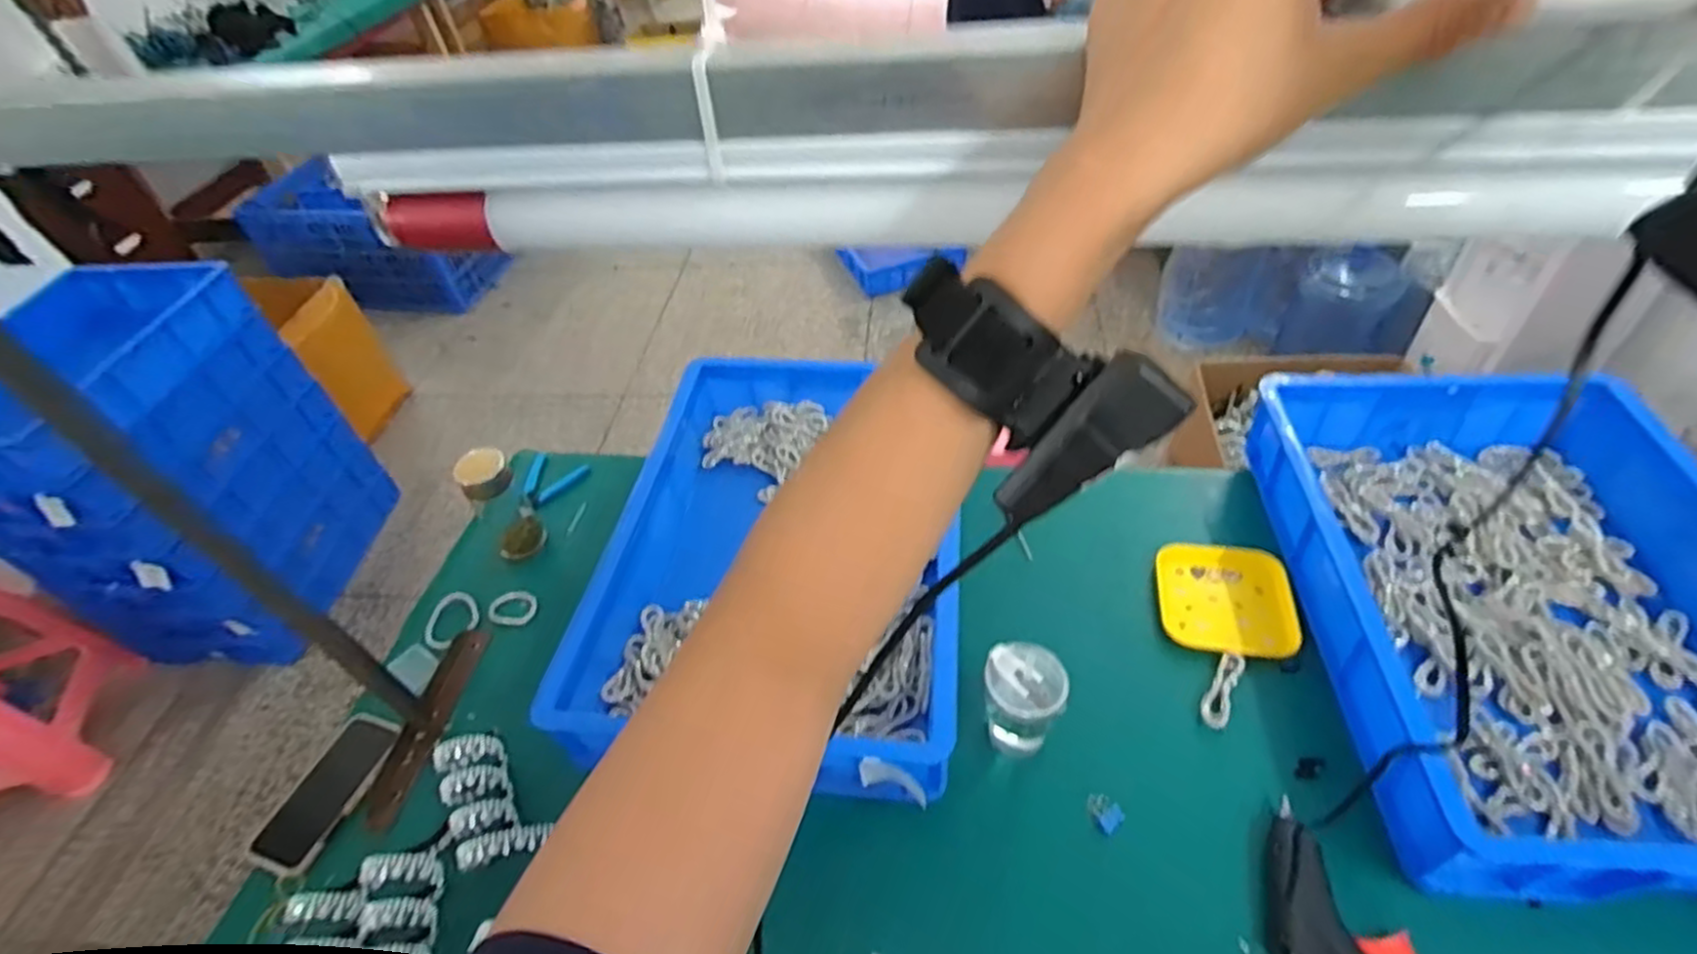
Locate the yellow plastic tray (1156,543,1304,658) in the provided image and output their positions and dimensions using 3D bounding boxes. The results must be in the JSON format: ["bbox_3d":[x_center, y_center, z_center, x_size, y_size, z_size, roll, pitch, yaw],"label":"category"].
[{"bbox_3d":[0.430,0.137,0.847,0.143,0.016,0.138,10,49,16],"label":"yellow plastic tray"}]

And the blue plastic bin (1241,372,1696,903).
[{"bbox_3d":[0.689,0.118,0.747,0.387,0.103,0.545,2,47,9],"label":"blue plastic bin"}]

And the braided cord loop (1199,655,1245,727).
[{"bbox_3d":[0.395,0.223,0.780,0.027,0.010,0.085,24,54,27],"label":"braided cord loop"}]

